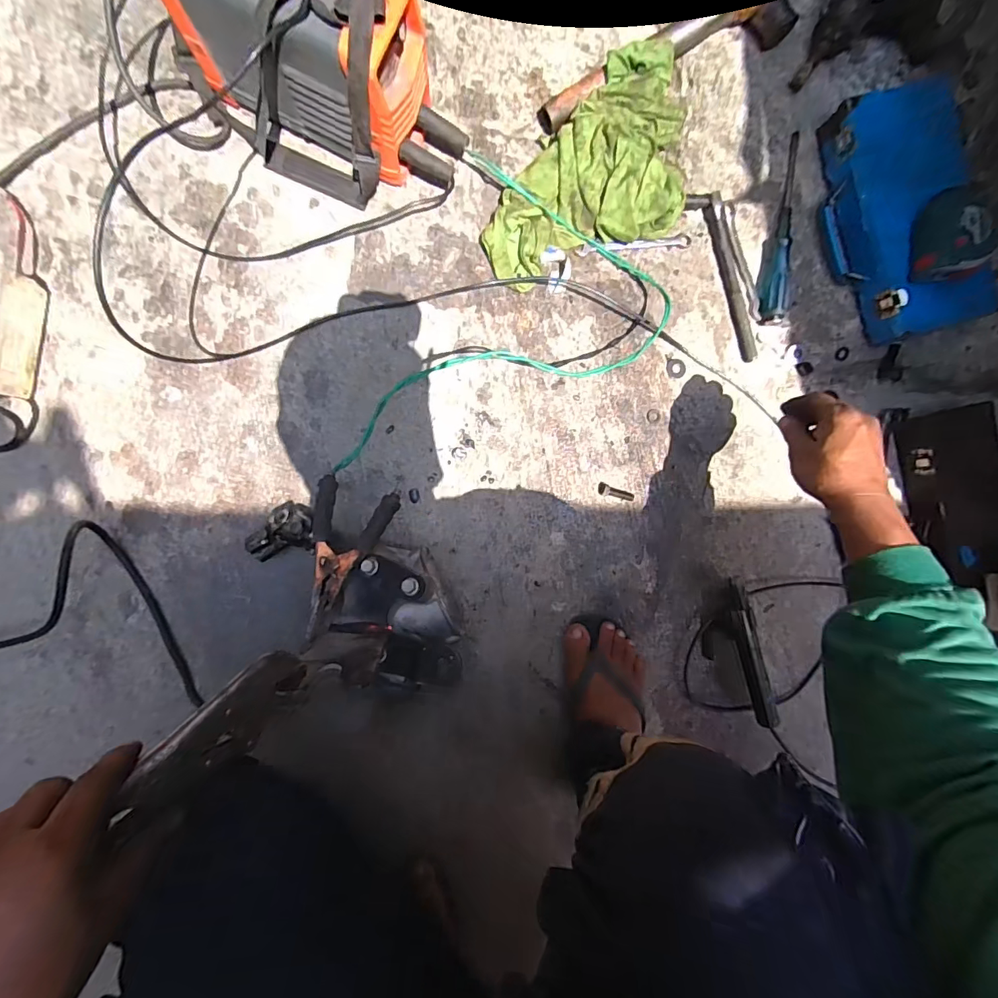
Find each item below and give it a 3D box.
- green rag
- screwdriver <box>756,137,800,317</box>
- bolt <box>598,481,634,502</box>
[{"bbox_3d":[0.140,-0.407,0.581,0.188,0.060,0.351,39,86,-2],"label":"green rag"},{"bbox_3d":[0.394,-0.369,0.618,0.031,0.025,0.242,10,88,-4],"label":"screwdriver"},{"bbox_3d":[0.159,-0.008,0.602,0.051,0.009,0.016,15,87,-4],"label":"bolt"}]

